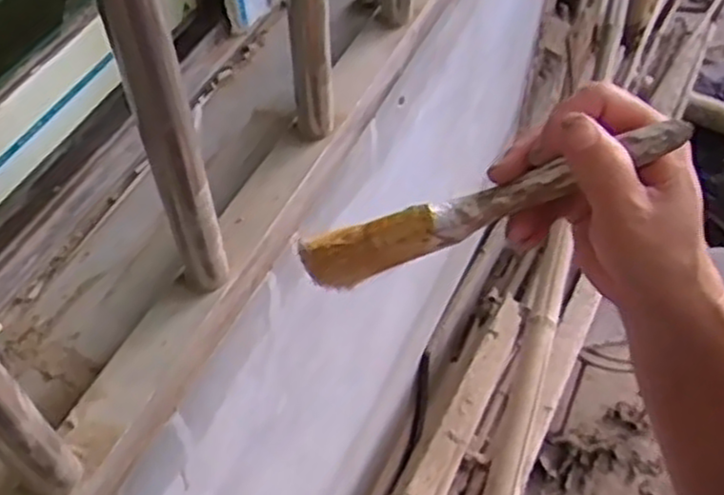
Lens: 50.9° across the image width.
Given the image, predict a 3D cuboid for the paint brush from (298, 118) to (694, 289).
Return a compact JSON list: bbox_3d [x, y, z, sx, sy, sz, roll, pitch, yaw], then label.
[{"bbox_3d":[0.055,-0.017,0.345,0.178,0.032,0.014,-20,50,20],"label":"paint brush"}]

